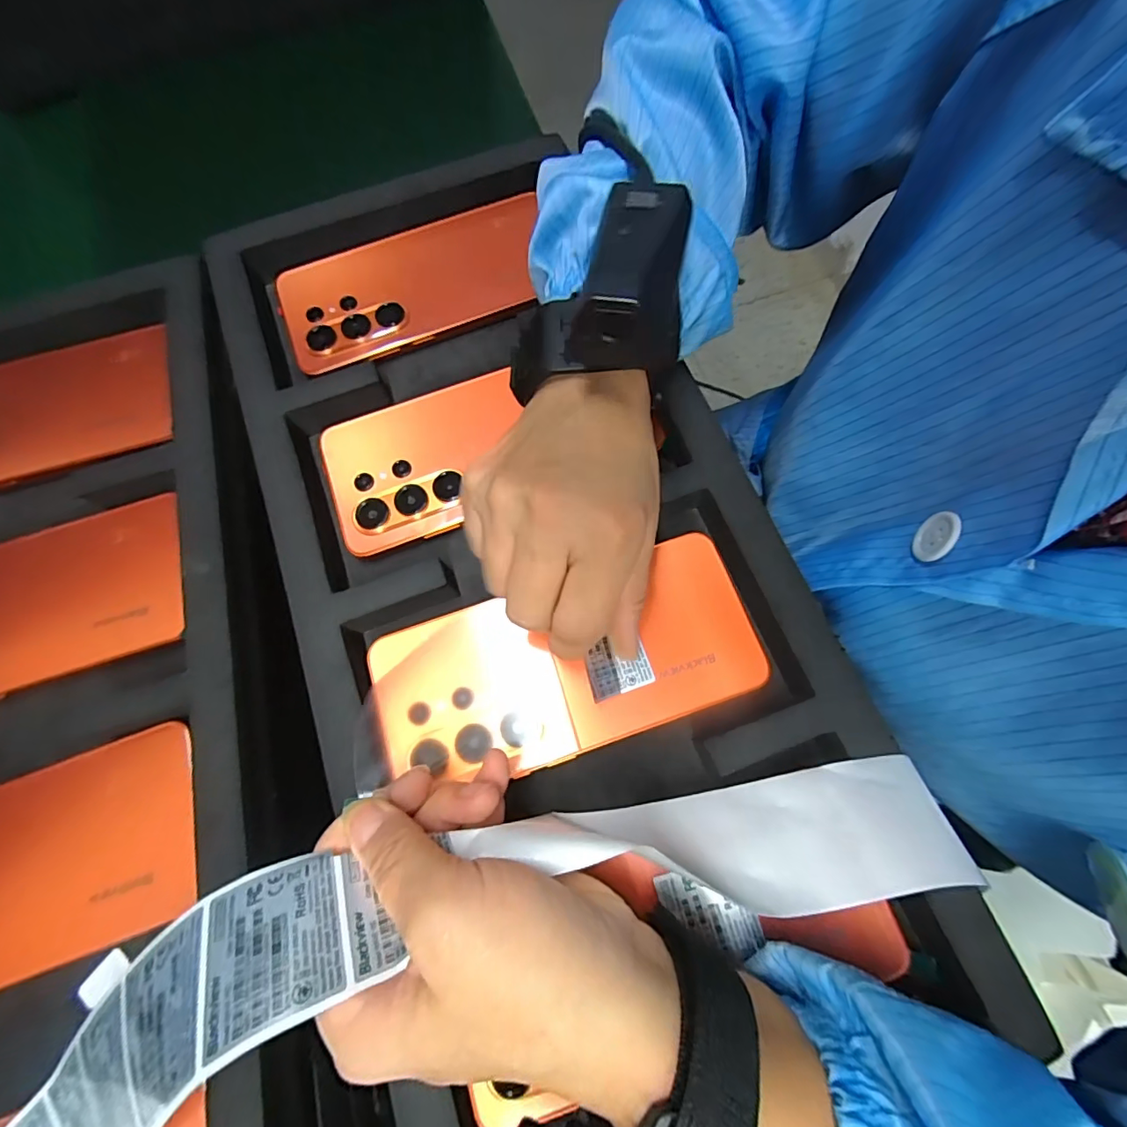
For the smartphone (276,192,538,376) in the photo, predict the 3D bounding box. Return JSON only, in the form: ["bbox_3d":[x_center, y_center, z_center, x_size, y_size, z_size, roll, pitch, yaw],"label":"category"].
[{"bbox_3d":[-0.085,-0.165,0.294,0.155,0.012,0.079,-23,74,-4],"label":"smartphone"}]

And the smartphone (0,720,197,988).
[{"bbox_3d":[-0.228,0.128,0.200,0.162,0.010,0.075,-20,74,-3],"label":"smartphone"}]

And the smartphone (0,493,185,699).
[{"bbox_3d":[-0.261,0.023,0.237,0.157,0.005,0.076,-18,73,-3],"label":"smartphone"}]

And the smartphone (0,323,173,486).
[{"bbox_3d":[-0.291,-0.081,0.269,0.159,0.008,0.077,-14,73,-2],"label":"smartphone"}]

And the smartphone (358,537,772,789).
[{"bbox_3d":[0.001,0.042,0.226,0.168,0.010,0.078,-13,73,-3],"label":"smartphone"}]

